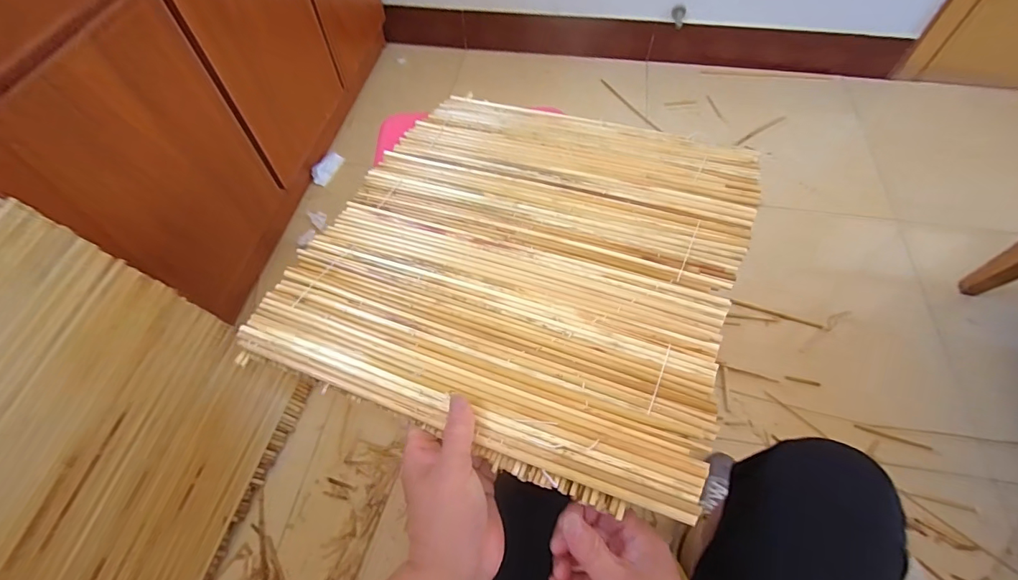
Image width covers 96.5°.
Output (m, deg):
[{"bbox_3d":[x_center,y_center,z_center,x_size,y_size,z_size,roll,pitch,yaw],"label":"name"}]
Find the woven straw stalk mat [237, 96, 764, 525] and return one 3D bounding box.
[{"bbox_3d":[0.016,-0.054,0.459,0.398,0.014,0.422,18,57,16],"label":"woven straw stalk mat"}]

